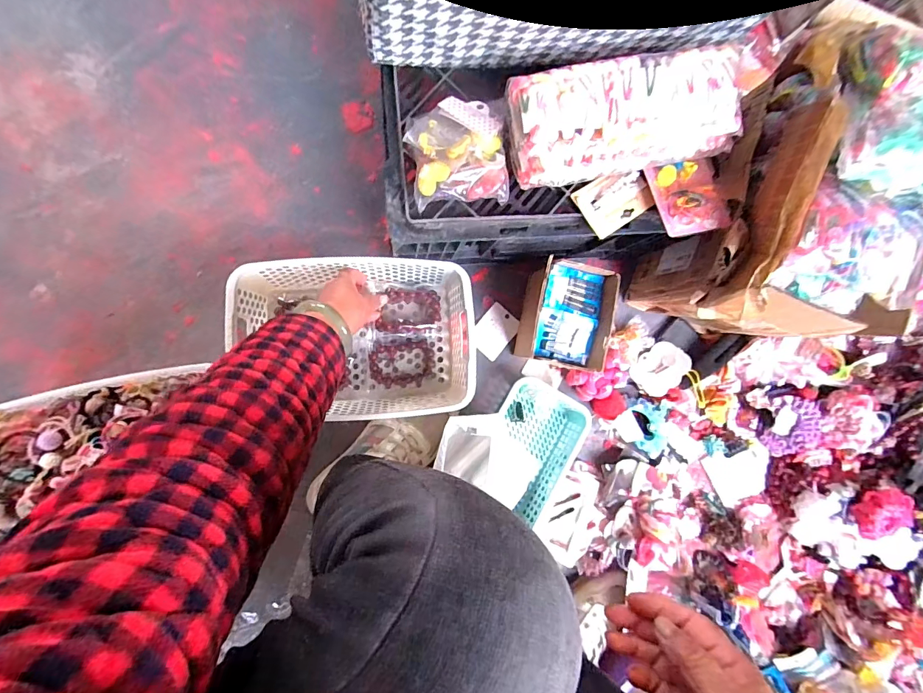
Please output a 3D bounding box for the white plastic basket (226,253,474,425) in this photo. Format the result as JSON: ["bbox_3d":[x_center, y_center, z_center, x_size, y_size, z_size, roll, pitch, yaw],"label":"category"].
[{"bbox_3d":[-0.135,-0.011,0.564,0.287,0.092,0.202,-3,91,-7],"label":"white plastic basket"}]

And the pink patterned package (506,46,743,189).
[{"bbox_3d":[0.163,-0.225,0.418,0.238,0.057,0.097,-13,92,-7],"label":"pink patterned package"}]

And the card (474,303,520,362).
[{"bbox_3d":[0.049,-0.023,0.637,0.052,0.005,0.075,38,84,0],"label":"card"}]

